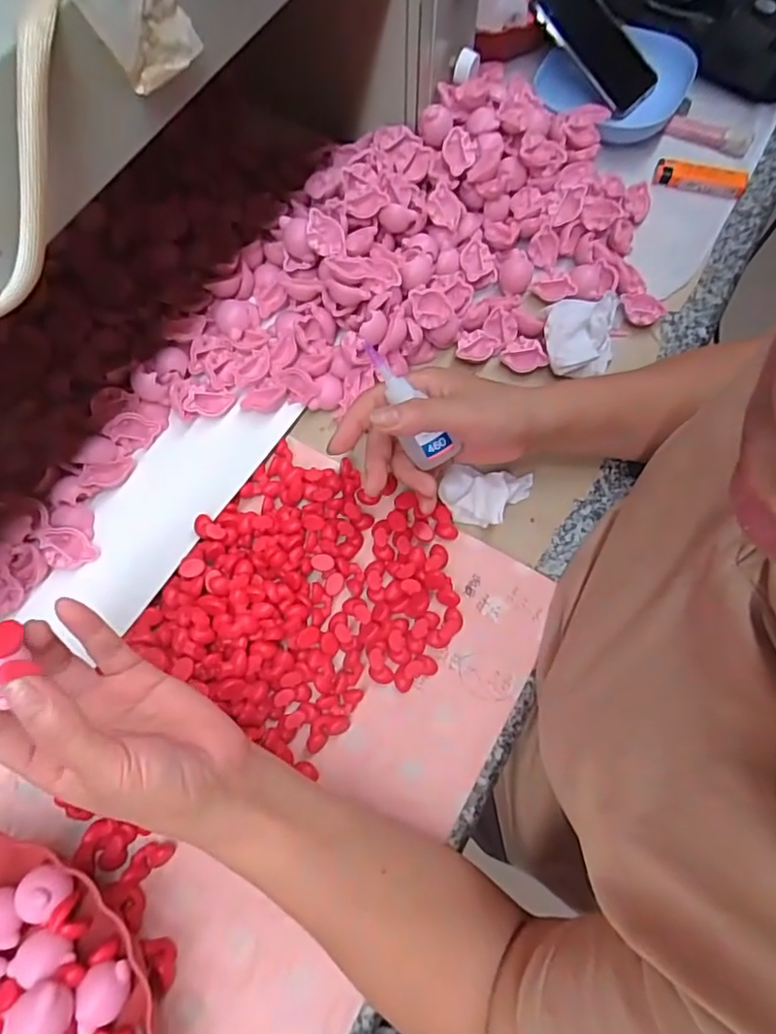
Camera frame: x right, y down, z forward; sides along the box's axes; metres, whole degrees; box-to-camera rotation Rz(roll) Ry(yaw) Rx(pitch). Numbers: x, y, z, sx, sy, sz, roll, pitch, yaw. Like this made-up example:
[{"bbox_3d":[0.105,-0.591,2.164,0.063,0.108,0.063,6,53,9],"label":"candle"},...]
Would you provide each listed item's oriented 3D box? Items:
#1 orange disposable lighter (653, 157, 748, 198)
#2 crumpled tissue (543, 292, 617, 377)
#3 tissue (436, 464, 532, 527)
[{"bbox_3d":[0.293,-0.317,0.523,0.082,0.013,0.030,13,71,6],"label":"orange disposable lighter"},{"bbox_3d":[0.155,-0.150,0.449,0.056,0.027,0.058,-5,71,-1],"label":"crumpled tissue"},{"bbox_3d":[0.073,-0.016,0.421,0.067,0.022,0.042,2,71,2],"label":"tissue"}]

